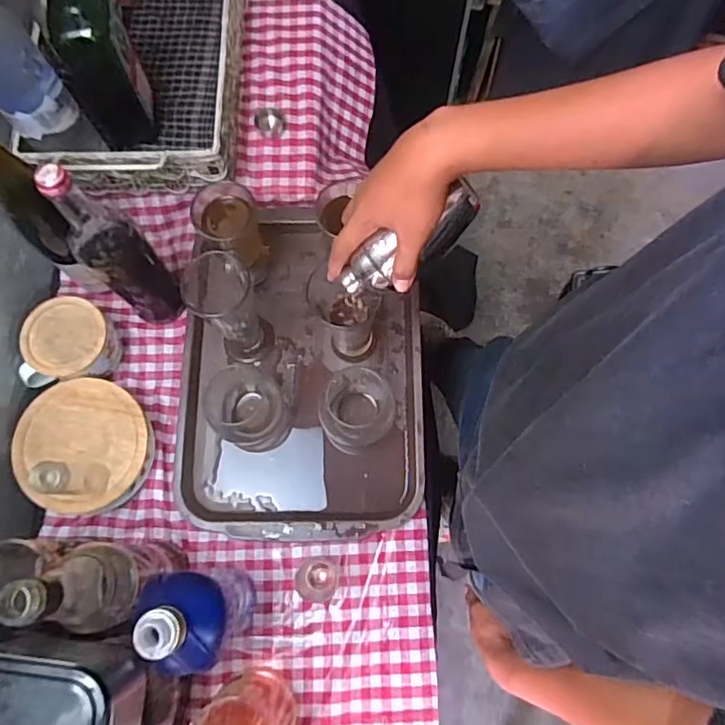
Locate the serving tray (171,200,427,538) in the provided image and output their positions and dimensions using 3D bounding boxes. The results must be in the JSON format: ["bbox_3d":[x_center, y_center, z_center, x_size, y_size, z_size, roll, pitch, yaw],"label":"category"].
[{"bbox_3d":[-0.076,0.005,0.728,0.304,0.035,0.420,1,74,1],"label":"serving tray"}]

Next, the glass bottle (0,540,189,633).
[{"bbox_3d":[-0.238,0.204,0.528,0.059,0.279,0.077,-14,75,-4],"label":"glass bottle"}]

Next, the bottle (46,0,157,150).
[{"bbox_3d":[-0.312,-0.356,0.658,0.087,0.227,0.076,-28,76,-7],"label":"bottle"}]

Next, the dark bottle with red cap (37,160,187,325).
[{"bbox_3d":[-0.270,-0.119,0.614,0.062,0.277,0.064,-38,77,-10],"label":"dark bottle with red cap"}]

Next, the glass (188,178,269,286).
[{"bbox_3d":[-0.150,-0.142,0.698,0.065,0.139,0.069,-23,75,-6],"label":"glass"}]

